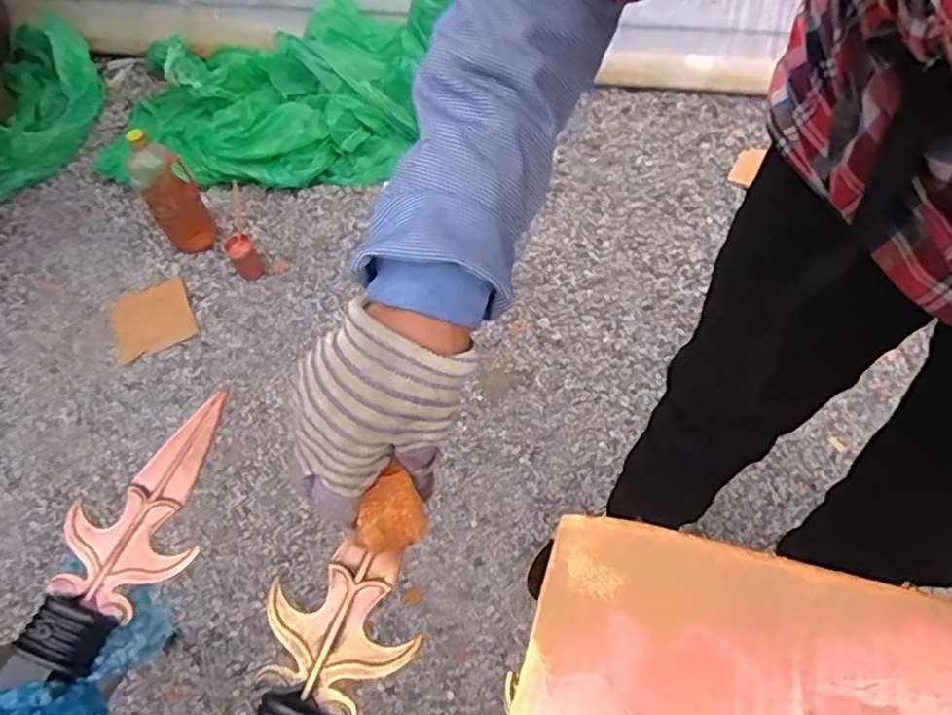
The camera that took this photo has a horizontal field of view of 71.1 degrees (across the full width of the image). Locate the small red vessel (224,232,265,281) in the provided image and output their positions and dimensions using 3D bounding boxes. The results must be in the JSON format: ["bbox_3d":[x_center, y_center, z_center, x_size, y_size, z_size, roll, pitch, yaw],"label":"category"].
[{"bbox_3d":[-0.437,-0.188,1.263,0.051,0.068,0.067,-31,58,-15],"label":"small red vessel"}]

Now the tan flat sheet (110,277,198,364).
[{"bbox_3d":[-0.601,-0.076,1.234,0.140,0.007,0.151,-24,60,-9],"label":"tan flat sheet"}]

